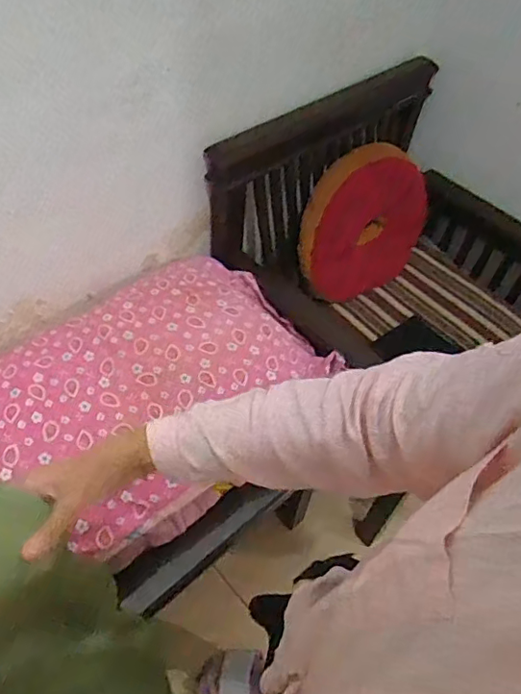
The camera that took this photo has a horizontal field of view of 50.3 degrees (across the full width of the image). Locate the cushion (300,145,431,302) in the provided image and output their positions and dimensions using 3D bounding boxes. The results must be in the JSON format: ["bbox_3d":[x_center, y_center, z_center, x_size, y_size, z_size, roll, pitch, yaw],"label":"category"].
[{"bbox_3d":[0.253,-0.296,1.353,0.342,0.374,0.104,8,26,-33],"label":"cushion"}]

